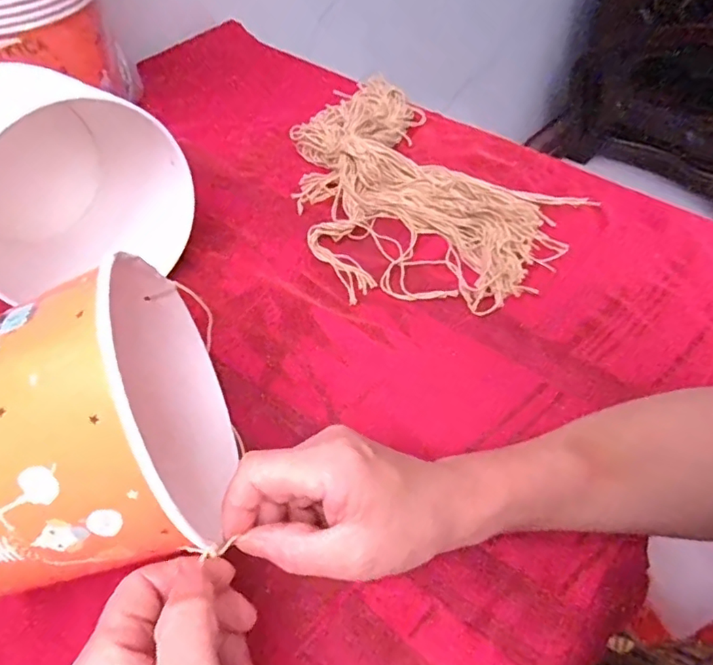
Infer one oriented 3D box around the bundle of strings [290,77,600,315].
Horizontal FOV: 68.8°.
[{"bbox_3d":[0.045,-0.148,0.509,0.241,0.040,0.325,-35,58,-23],"label":"bundle of strings"}]

